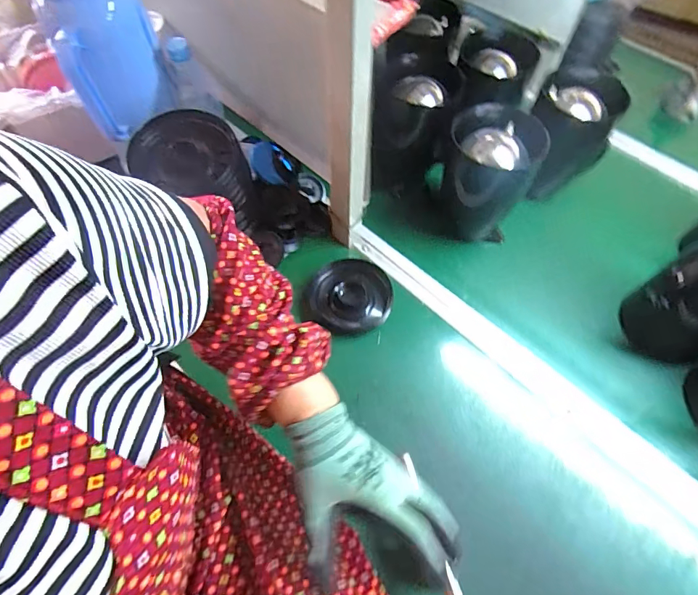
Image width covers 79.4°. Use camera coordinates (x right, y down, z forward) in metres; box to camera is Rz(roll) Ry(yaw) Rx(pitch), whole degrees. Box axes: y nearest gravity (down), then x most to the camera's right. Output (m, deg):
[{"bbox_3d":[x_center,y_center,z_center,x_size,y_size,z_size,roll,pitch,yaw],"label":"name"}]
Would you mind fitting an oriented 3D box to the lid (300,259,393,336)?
[{"bbox_3d":[0.002,-0.003,0.637,0.119,0.023,0.127,1,59,-1],"label":"lid"}]

